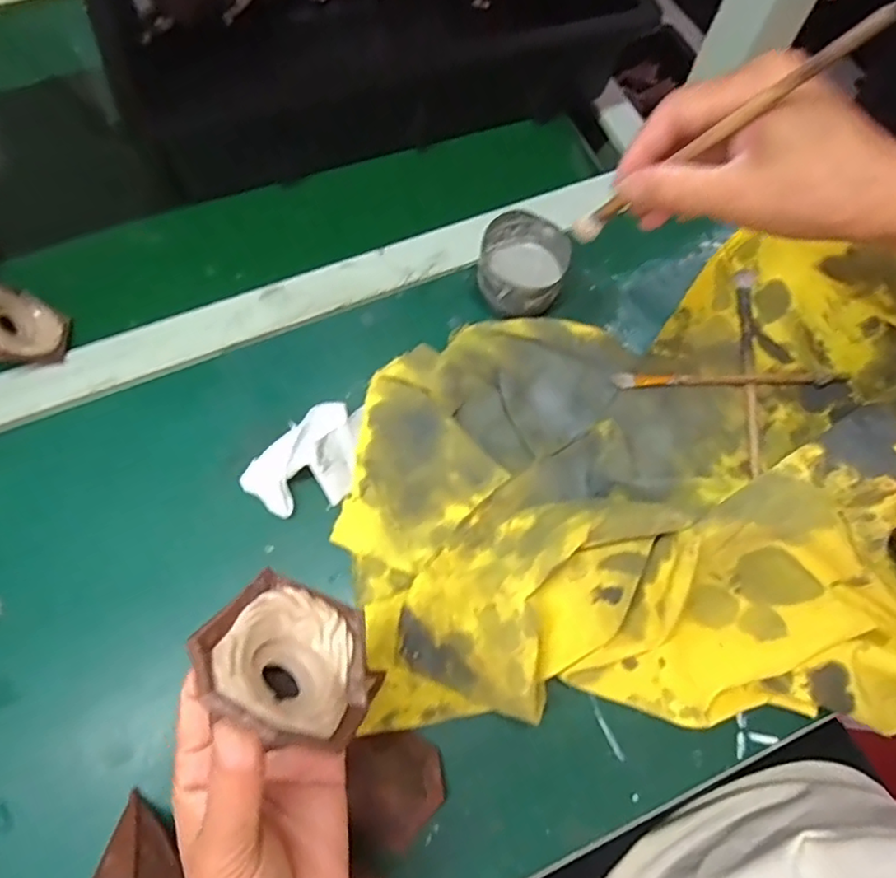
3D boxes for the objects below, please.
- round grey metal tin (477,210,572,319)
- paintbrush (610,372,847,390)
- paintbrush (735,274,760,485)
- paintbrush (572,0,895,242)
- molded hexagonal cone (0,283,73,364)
[{"bbox_3d":[0.057,-0.128,0.454,0.067,0.047,0.070,1,70,-2],"label":"round grey metal tin"},{"bbox_3d":[0.209,-0.045,0.448,0.167,0.016,0.013,1,70,-2],"label":"paintbrush"},{"bbox_3d":[0.232,-0.055,0.456,0.014,0.009,0.170,6,70,0],"label":"paintbrush"},{"bbox_3d":[0.115,-0.133,0.274,0.012,0.175,0.009,35,71,-17],"label":"paintbrush"},{"bbox_3d":[-0.309,-0.082,0.431,0.040,0.049,0.063,5,70,0],"label":"molded hexagonal cone"}]

